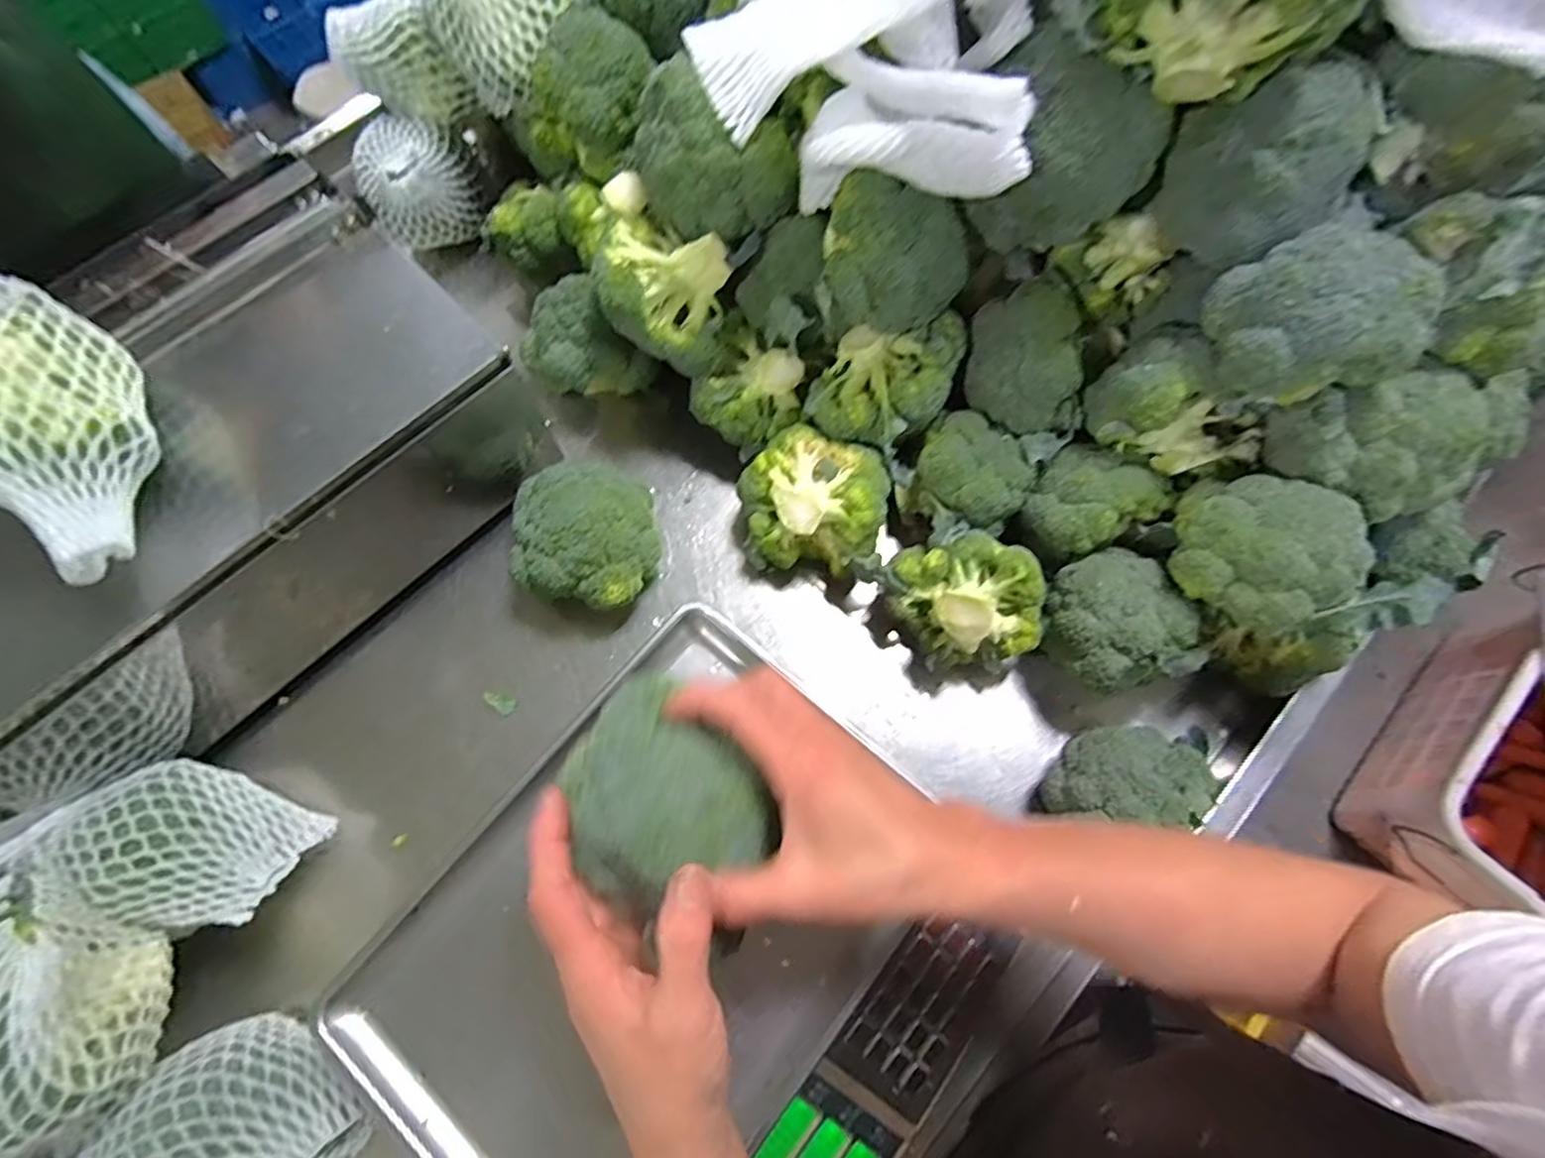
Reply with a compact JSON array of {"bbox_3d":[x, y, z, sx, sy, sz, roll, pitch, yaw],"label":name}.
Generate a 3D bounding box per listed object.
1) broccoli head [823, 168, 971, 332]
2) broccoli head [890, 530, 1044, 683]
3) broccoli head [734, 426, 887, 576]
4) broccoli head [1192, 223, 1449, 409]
[{"bbox_3d":[0.085,-0.225,0.463,0.101,0.094,0.072,13,72,4],"label":"broccoli head"},{"bbox_3d":[0.151,0.021,0.527,0.116,0.094,0.098,1,71,1],"label":"broccoli head"},{"bbox_3d":[0.033,-0.062,0.555,0.114,0.099,0.101,13,72,4],"label":"broccoli head"},{"bbox_3d":[0.342,-0.167,0.410,0.091,0.074,0.093,0,71,0],"label":"broccoli head"}]

